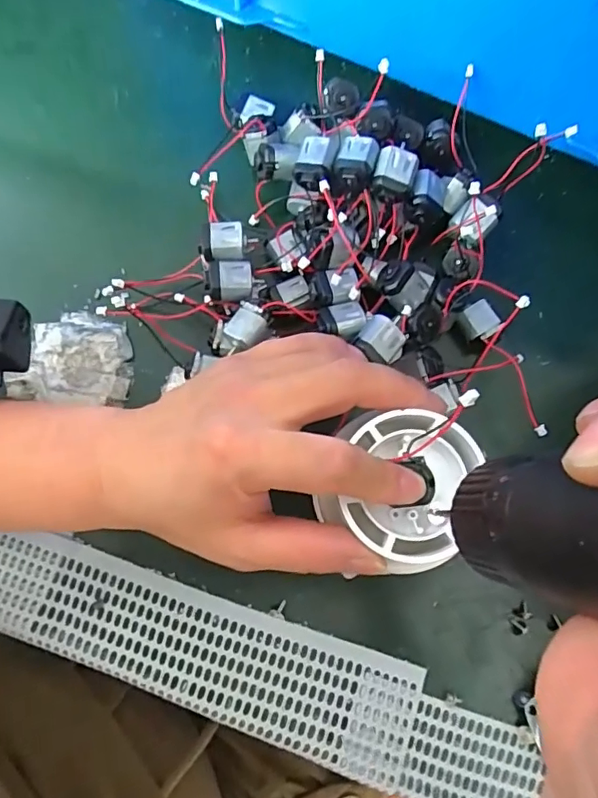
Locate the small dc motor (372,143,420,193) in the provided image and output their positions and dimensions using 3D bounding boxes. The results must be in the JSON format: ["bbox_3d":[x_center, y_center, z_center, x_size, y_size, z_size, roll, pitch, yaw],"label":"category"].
[{"bbox_3d":[0.047,-0.110,0.262,0.020,0.013,0.019,13,76,3],"label":"small dc motor"}]

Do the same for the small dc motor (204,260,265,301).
[{"bbox_3d":[-0.033,-0.058,0.272,0.028,0.014,0.018,-3,75,-1],"label":"small dc motor"}]

